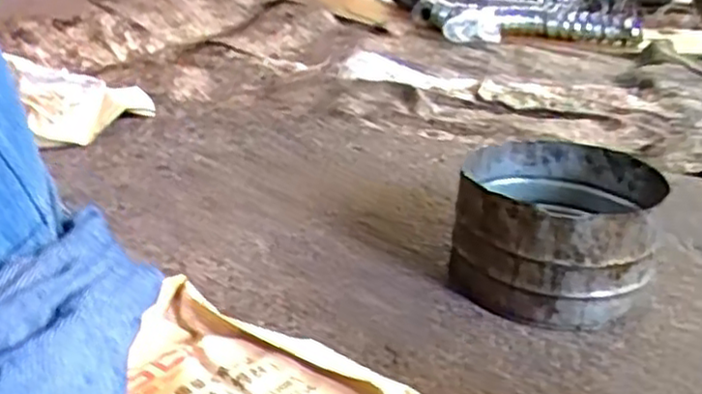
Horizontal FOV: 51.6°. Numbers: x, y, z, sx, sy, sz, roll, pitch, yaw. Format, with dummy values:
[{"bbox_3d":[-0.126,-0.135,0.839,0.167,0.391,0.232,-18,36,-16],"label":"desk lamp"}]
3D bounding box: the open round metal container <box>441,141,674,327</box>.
[{"bbox_3d":[0.253,0.034,0.910,0.230,0.147,0.253,8,25,12],"label":"open round metal container"}]

